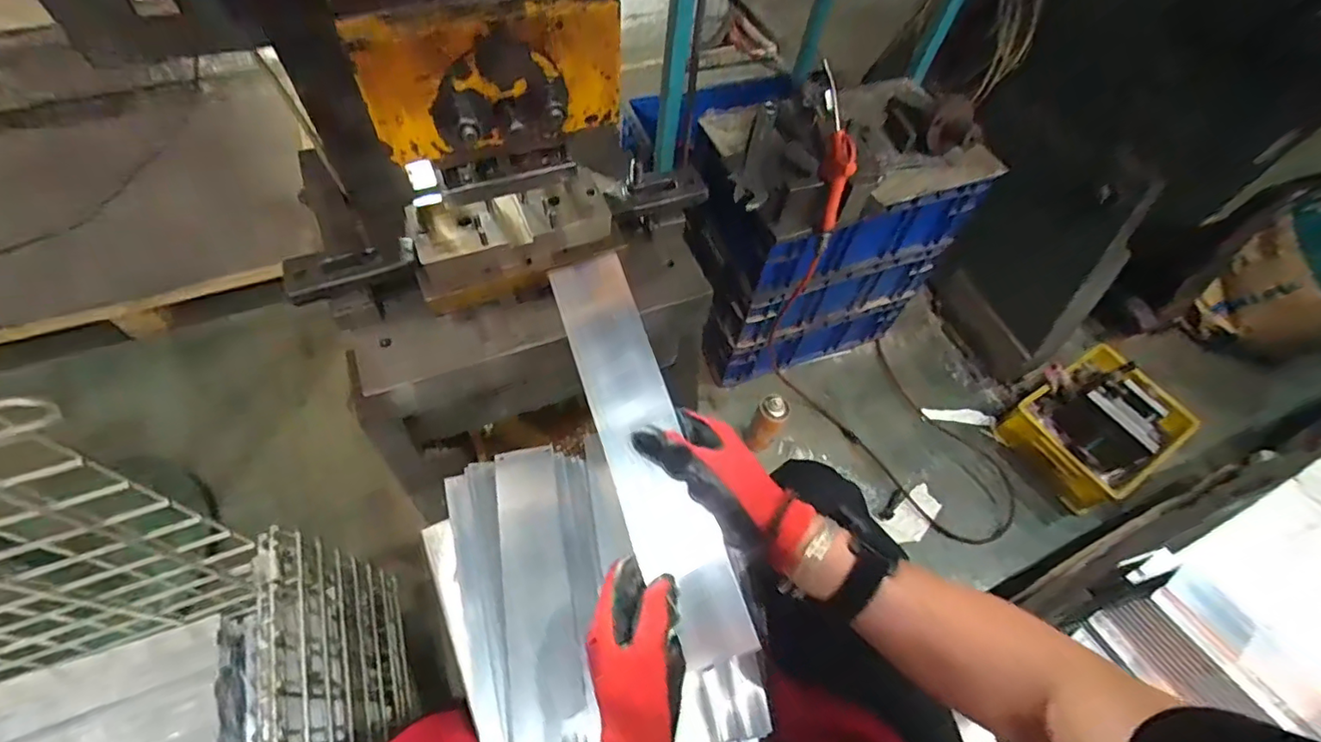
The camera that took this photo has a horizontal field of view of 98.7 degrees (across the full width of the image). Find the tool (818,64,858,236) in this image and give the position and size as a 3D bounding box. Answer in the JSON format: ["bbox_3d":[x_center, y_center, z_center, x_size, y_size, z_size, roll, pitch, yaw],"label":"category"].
[{"bbox_3d":[0.264,-0.321,0.840,0.032,0.234,0.056,-18,33,-15],"label":"tool"}]

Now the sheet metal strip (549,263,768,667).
[{"bbox_3d":[-0.013,0.053,0.440,0.063,0.011,0.328,-19,72,-5],"label":"sheet metal strip"}]

